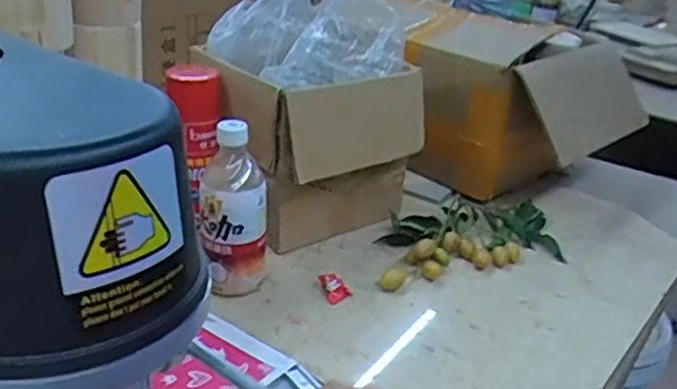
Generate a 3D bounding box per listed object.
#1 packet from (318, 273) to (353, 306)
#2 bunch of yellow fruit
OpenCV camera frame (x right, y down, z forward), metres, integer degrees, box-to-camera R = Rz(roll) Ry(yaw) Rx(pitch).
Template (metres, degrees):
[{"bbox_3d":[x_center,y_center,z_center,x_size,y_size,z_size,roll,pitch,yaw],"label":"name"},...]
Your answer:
[{"bbox_3d":[-0.005,0.101,0.738,0.026,0.022,0.037,-14,31,-35],"label":"packet"},{"bbox_3d":[0.163,0.053,0.840,0.273,0.043,0.129,-4,27,-19],"label":"bunch of yellow fruit"}]

